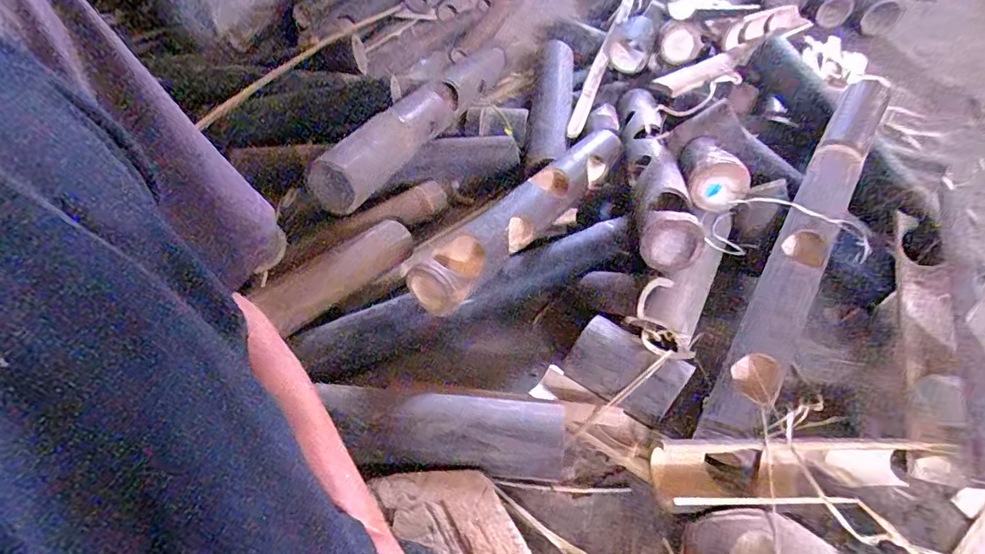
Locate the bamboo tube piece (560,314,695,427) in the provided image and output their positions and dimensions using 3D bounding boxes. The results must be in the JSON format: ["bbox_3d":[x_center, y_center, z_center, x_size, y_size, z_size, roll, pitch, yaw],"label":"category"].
[{"bbox_3d":[0.152,0.109,0.602,0.129,0.062,0.075,32,56,25],"label":"bamboo tube piece"}]

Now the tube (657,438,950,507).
[{"bbox_3d":[0.304,0.205,0.534,0.274,0.069,0.064,-2,49,-2],"label":"tube"}]

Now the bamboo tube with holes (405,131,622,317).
[{"bbox_3d":[0.050,-0.102,0.744,0.085,0.082,0.453,30,55,23],"label":"bamboo tube with holes"}]

